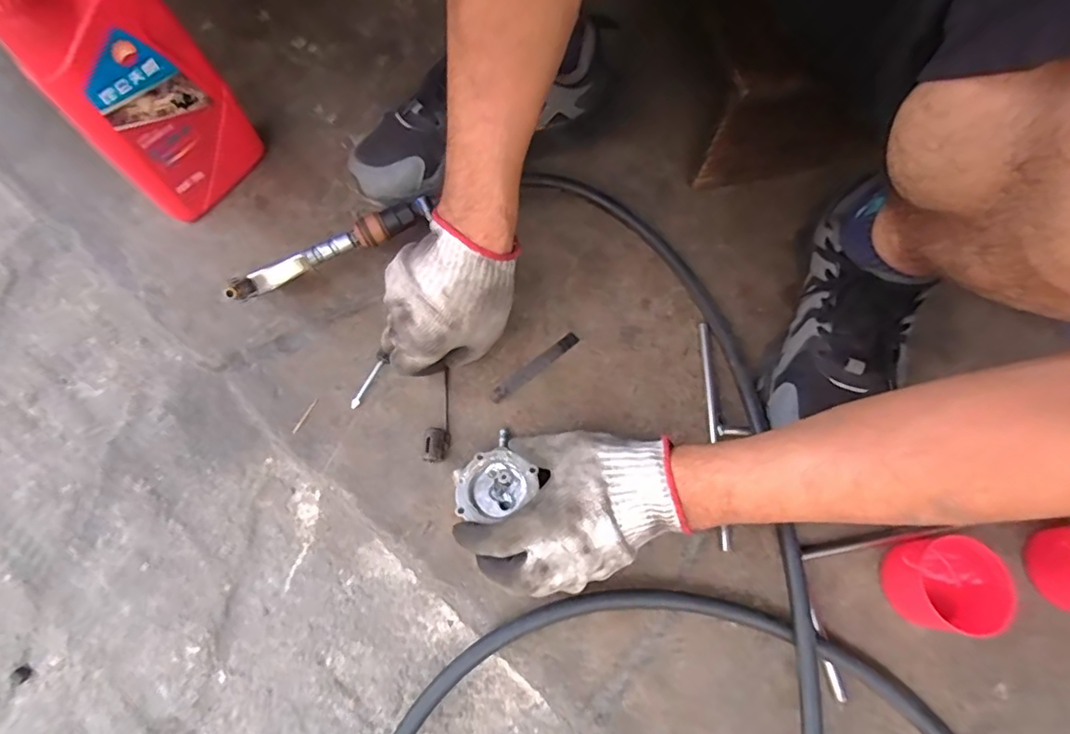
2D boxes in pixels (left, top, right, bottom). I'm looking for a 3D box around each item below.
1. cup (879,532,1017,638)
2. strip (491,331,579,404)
[{"bbox_3d":[0.308,0.162,0.415,0.067,0.050,0.066,1,69,-3],"label":"cup"},{"bbox_3d":[0.000,0.000,0.484,0.094,0.004,0.013,-37,75,-15],"label":"strip"}]

